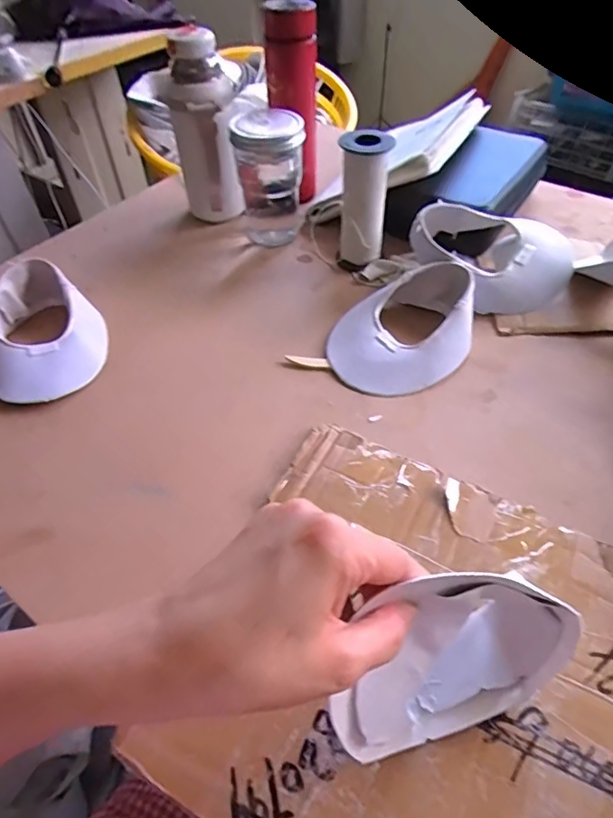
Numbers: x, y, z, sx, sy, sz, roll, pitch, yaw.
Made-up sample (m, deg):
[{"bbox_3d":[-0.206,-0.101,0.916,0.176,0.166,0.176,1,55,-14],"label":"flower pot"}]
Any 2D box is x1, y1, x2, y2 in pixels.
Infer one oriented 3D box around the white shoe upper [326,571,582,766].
[{"bbox_3d":[0.078,0.130,0.265,0.131,0.134,0.055,-21,52,-16],"label":"white shoe upper"}]

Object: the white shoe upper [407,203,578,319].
[{"bbox_3d":[0.206,-0.170,0.562,0.165,0.074,0.125,21,53,19],"label":"white shoe upper"}]

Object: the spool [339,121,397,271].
[{"bbox_3d":[0.065,-0.237,0.588,0.052,0.145,0.055,5,50,6],"label":"spool"}]

